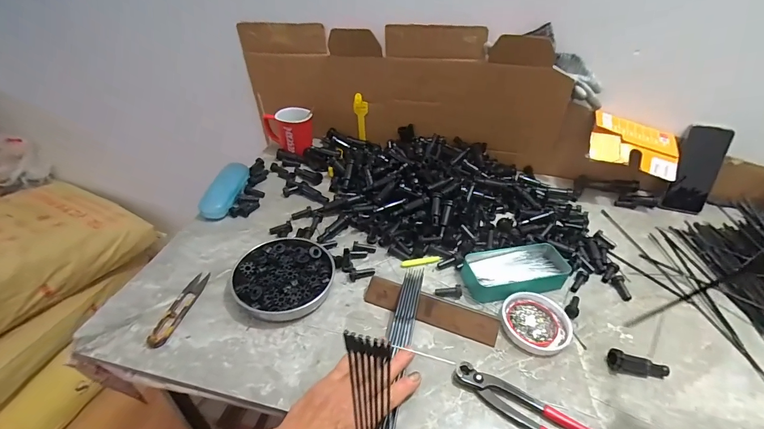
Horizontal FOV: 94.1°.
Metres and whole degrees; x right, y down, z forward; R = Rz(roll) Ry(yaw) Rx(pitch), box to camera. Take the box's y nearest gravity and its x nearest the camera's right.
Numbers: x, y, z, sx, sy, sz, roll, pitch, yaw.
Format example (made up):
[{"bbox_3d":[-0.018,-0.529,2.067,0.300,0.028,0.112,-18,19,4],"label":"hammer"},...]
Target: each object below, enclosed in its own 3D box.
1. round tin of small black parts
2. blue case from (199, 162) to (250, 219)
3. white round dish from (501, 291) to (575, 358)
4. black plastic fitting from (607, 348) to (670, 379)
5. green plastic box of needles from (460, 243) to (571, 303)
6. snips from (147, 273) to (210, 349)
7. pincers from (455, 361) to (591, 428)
[{"bbox_3d":[-0.139,0.088,0.509,0.137,0.028,0.137,2,39,-2],"label":"round tin of small black parts"},{"bbox_3d":[-0.282,-0.047,0.646,0.044,0.043,0.135,6,39,2],"label":"blue case"},{"bbox_3d":[0.207,0.144,0.480,0.085,0.012,0.089,2,39,-2],"label":"white round dish"},{"bbox_3d":[0.318,0.185,0.437,0.070,0.025,0.022,8,40,4],"label":"black plastic fitting"},{"bbox_3d":[0.200,0.081,0.533,0.156,0.028,0.075,-10,42,-17],"label":"green plastic box of needles"},{"bbox_3d":[-0.267,0.122,0.469,0.025,0.008,0.116,9,40,5],"label":"snips"},{"bbox_3d":[0.172,0.222,0.382,0.194,0.015,0.038,22,43,21],"label":"pincers"}]

